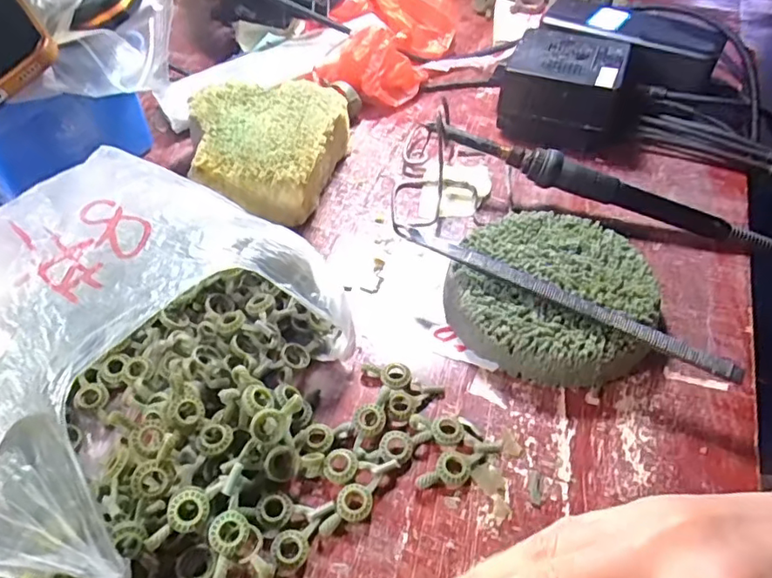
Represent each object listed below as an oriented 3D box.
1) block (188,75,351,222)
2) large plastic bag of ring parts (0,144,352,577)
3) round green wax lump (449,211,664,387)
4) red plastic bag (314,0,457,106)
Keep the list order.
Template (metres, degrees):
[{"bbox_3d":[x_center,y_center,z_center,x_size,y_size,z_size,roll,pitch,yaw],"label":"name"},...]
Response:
[{"bbox_3d":[-0.075,-0.088,0.357,0.098,0.043,0.110,2,48,2],"label":"block"},{"bbox_3d":[-0.101,0.025,0.233,0.150,0.073,0.184,12,49,11],"label":"large plastic bag of ring parts"},{"bbox_3d":[0.084,0.001,0.288,0.097,0.027,0.097,1,50,-1],"label":"round green wax lump"},{"bbox_3d":[0.003,-0.207,0.453,0.084,0.063,0.154,21,51,18],"label":"red plastic bag"}]

